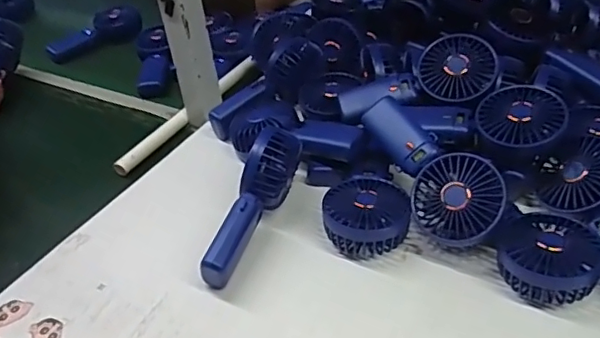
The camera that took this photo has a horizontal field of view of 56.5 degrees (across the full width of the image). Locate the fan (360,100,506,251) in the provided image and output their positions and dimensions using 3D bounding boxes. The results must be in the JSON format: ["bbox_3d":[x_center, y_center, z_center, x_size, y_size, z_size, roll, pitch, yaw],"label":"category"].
[{"bbox_3d":[0.129,-0.002,0.557,0.083,0.045,0.179,-43,57,12],"label":"fan"}]

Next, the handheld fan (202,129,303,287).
[{"bbox_3d":[-0.045,0.037,0.573,0.034,0.078,0.185,13,56,22],"label":"handheld fan"}]

